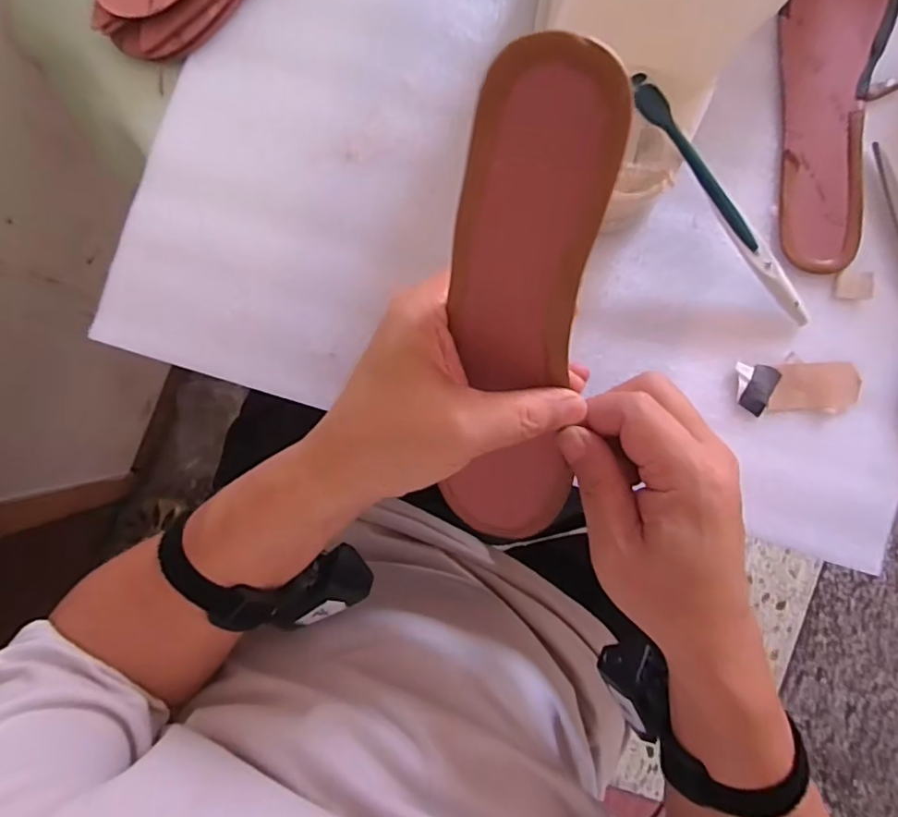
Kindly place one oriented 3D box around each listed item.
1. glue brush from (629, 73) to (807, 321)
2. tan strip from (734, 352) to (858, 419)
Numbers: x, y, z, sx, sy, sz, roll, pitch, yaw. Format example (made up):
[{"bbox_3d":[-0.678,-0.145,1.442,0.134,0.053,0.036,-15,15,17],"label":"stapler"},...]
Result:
[{"bbox_3d":[0.159,-0.113,0.333,0.180,0.012,0.011,43,86,-20],"label":"glue brush"},{"bbox_3d":[0.222,-0.015,0.368,0.080,0.006,0.035,-3,90,-5],"label":"tan strip"}]

